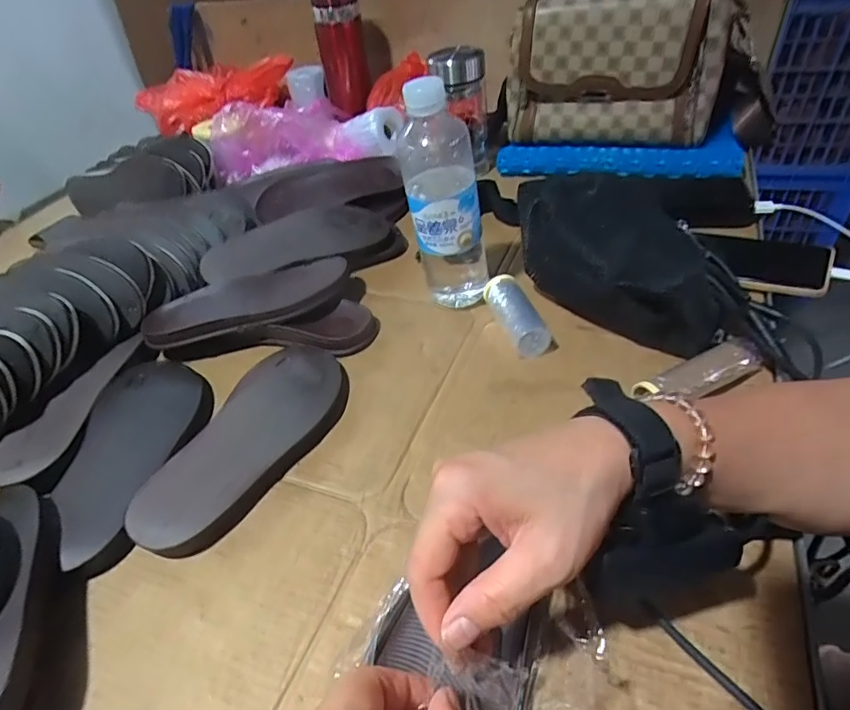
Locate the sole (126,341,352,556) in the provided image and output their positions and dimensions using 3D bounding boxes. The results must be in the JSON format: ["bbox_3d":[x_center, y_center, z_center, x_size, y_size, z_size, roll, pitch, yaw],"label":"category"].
[{"bbox_3d":[-0.138,0.065,0.412,0.086,0.022,0.201,20,48,27],"label":"sole"}]

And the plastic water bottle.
[{"bbox_3d":[0.019,-0.137,0.480,0.076,0.207,0.067,-3,42,4],"label":"plastic water bottle"}]

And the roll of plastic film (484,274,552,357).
[{"bbox_3d":[0.089,-0.039,0.493,0.041,0.037,0.088,-13,42,-8],"label":"roll of plastic film"}]

